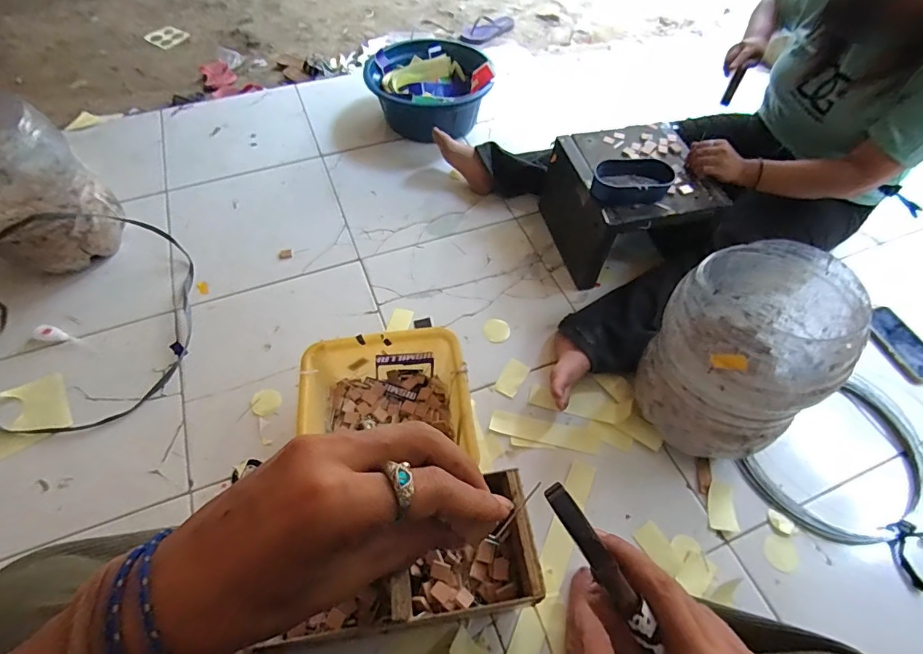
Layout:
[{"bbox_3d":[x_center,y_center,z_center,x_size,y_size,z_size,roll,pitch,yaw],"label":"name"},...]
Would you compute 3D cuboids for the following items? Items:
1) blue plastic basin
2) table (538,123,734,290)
[{"bbox_3d":[-0.091,-0.684,1.316,0.327,0.161,0.338,1,57,-2],"label":"blue plastic basin"},{"bbox_3d":[0.358,-0.278,1.012,0.268,0.236,0.286,-11,58,-9],"label":"table"}]

